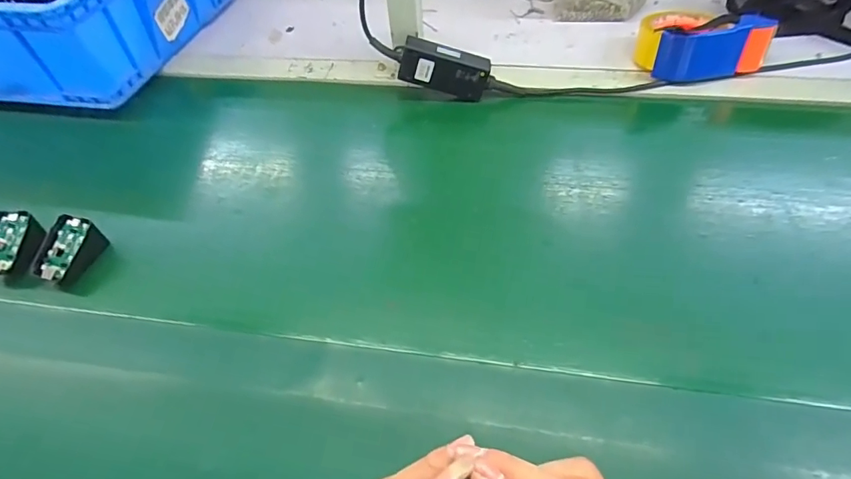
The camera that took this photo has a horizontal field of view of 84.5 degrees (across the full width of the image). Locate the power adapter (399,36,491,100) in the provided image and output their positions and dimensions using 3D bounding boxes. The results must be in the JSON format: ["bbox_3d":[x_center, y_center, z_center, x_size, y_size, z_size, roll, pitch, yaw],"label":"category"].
[{"bbox_3d":[0.025,-0.222,0.615,0.114,0.051,0.027,14,51,-8],"label":"power adapter"}]

